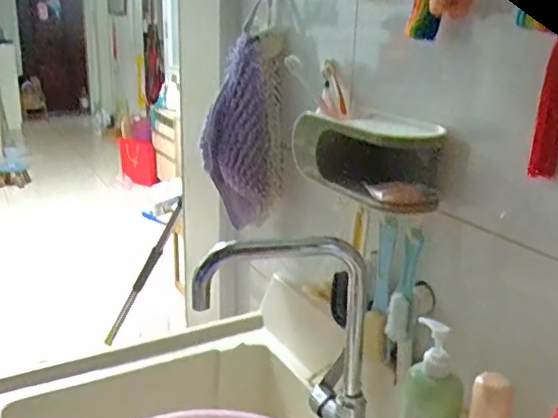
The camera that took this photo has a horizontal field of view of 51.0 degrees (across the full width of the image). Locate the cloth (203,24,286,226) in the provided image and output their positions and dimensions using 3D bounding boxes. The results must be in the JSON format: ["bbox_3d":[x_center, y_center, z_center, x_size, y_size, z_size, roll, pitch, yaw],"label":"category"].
[{"bbox_3d":[-0.064,-0.131,1.050,0.146,0.333,0.064,-2,19,-10],"label":"cloth"}]

